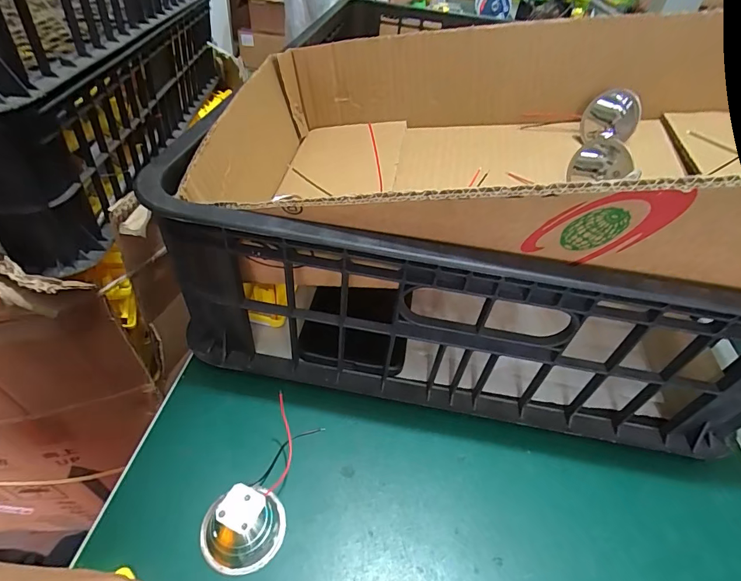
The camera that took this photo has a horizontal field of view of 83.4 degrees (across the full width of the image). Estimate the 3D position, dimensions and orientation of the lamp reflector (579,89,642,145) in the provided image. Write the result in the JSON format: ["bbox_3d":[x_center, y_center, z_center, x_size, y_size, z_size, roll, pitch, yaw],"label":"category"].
[{"bbox_3d":[0.184,-0.133,0.318,0.037,0.038,0.025,25,47,18],"label":"lamp reflector"}]

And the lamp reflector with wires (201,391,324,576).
[{"bbox_3d":[-0.060,0.108,0.241,0.041,0.024,0.092,18,46,12],"label":"lamp reflector with wires"}]

